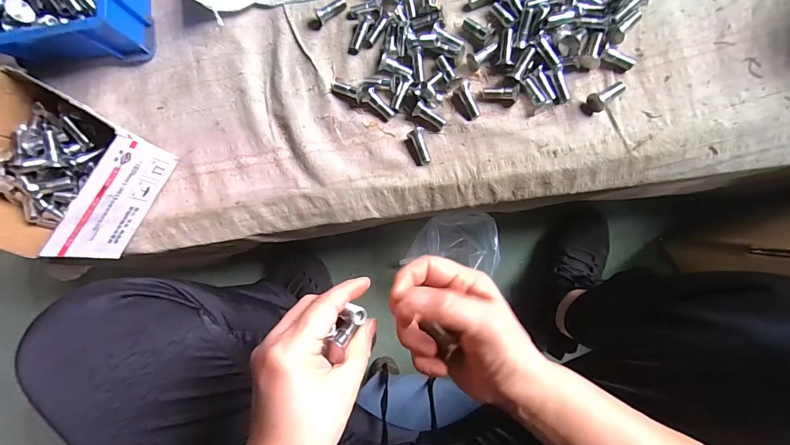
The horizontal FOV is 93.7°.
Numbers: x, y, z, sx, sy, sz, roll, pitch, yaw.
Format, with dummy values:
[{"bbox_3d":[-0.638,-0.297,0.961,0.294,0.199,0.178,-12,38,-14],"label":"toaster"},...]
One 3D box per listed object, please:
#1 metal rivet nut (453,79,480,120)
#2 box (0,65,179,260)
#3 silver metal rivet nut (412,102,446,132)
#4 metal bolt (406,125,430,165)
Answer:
[{"bbox_3d":[0.072,-0.123,0.375,0.017,0.014,0.039,-21,84,3],"label":"metal rivet nut"},{"bbox_3d":[-0.333,-0.049,0.376,0.150,0.087,0.141,26,88,7],"label":"box"},{"bbox_3d":[0.036,-0.109,0.381,0.034,0.014,0.016,35,89,7],"label":"silver metal rivet nut"},{"bbox_3d":[0.028,-0.078,0.380,0.017,0.010,0.036,-26,84,3],"label":"metal bolt"}]

